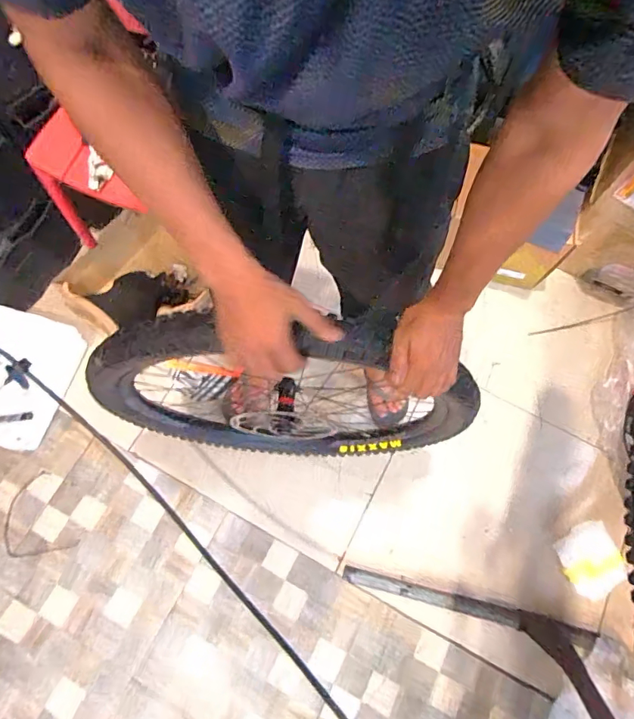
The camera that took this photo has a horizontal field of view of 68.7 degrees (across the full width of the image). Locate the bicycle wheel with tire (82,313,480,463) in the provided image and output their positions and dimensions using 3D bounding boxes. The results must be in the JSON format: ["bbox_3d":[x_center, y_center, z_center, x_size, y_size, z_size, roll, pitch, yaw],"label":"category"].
[{"bbox_3d":[-0.067,0.096,0.874,0.644,0.687,0.076,4,71,0],"label":"bicycle wheel with tire"}]

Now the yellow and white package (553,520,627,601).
[{"bbox_3d":[0.661,0.484,1.118,0.146,0.035,0.155,-22,73,-9],"label":"yellow and white package"}]

